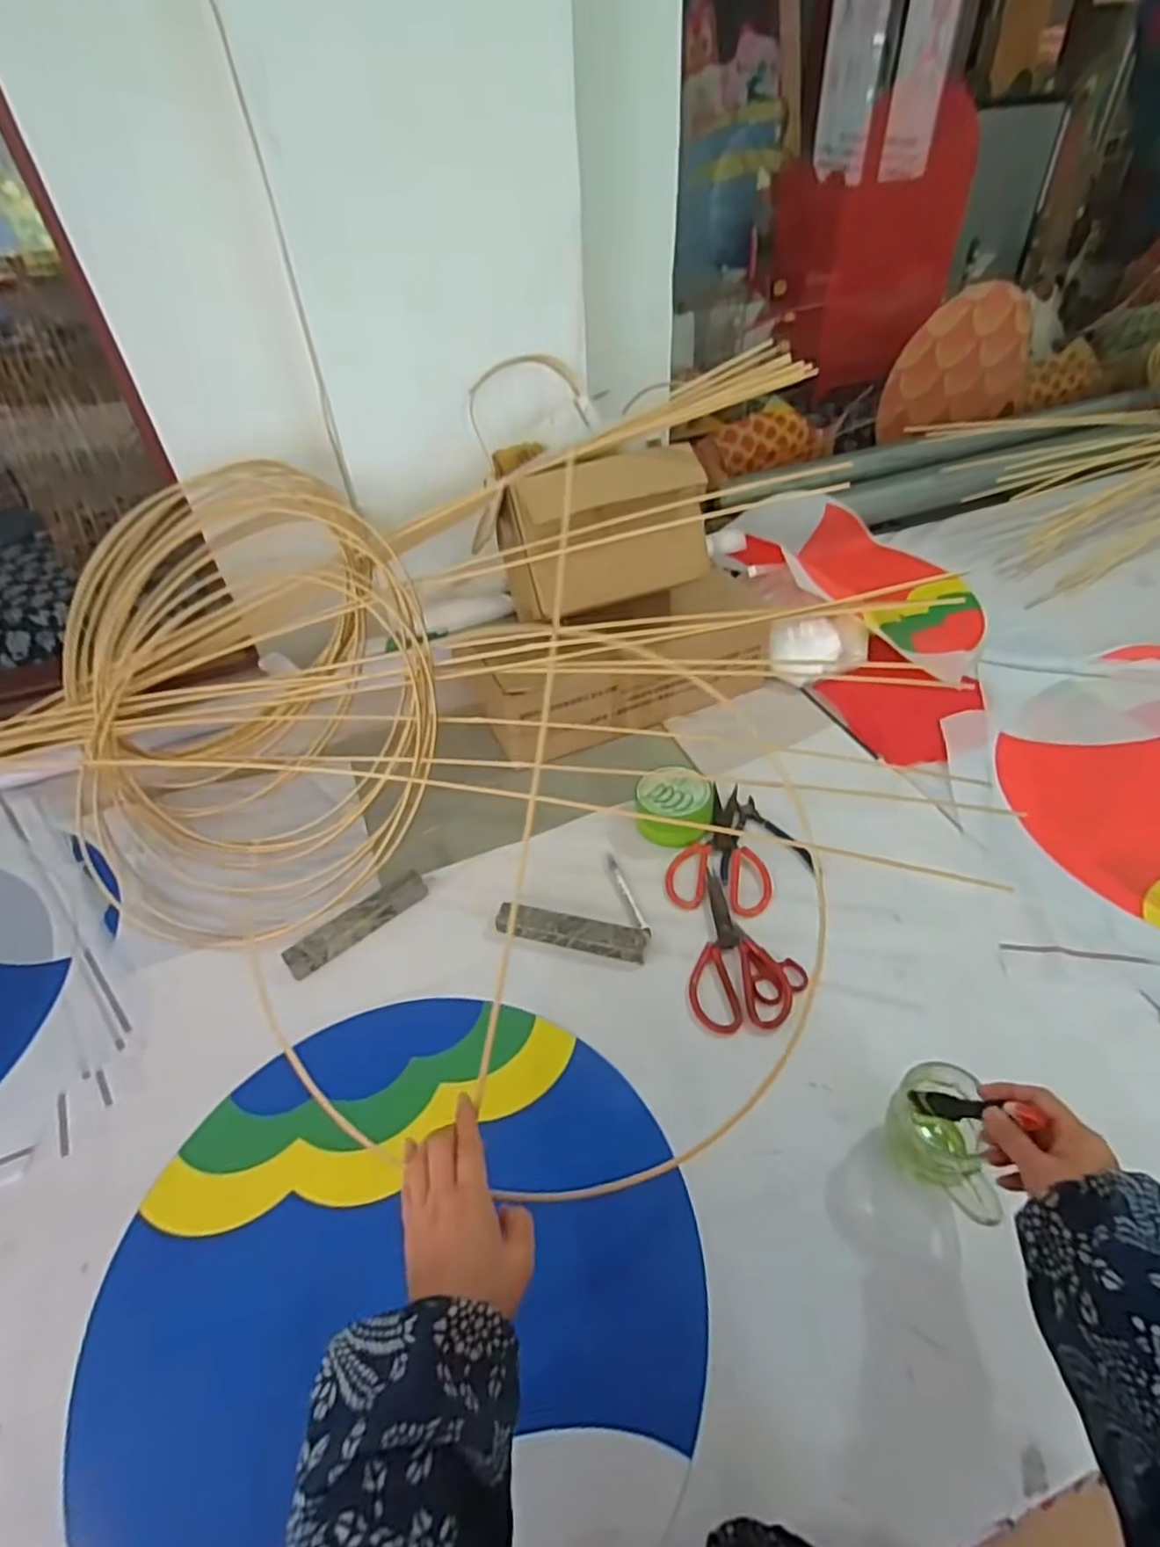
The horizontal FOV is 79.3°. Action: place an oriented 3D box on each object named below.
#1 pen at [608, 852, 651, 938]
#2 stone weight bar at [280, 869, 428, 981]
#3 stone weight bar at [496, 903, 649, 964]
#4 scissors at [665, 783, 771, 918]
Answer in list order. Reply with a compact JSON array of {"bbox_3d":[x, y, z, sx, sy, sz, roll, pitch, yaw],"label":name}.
[{"bbox_3d":[0.059,0.144,0.855,0.012,0.013,0.135,-15,46,-10],"label":"pen"},{"bbox_3d":[-0.264,0.175,0.834,0.177,0.032,0.031,-34,52,-26],"label":"stone weight bar"},{"bbox_3d":[-0.013,0.183,0.811,0.178,0.019,0.036,9,47,13],"label":"stone weight bar"},{"bbox_3d":[0.179,0.092,0.900,0.125,0.025,0.200,5,46,9],"label":"scissors"}]

